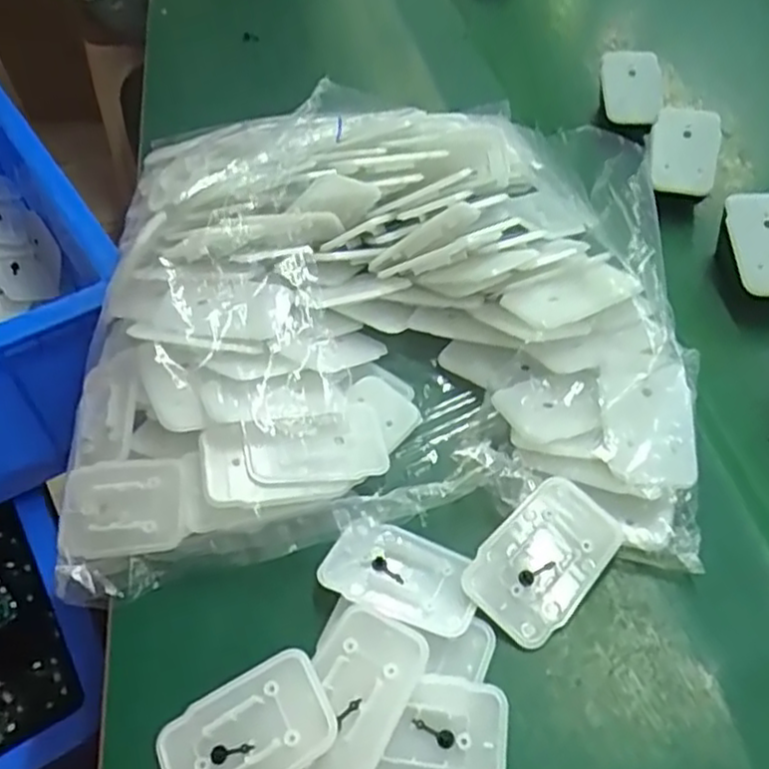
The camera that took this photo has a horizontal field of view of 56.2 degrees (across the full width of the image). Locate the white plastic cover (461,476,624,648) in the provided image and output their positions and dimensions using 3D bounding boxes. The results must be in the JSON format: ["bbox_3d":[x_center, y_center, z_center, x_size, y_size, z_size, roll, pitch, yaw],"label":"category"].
[{"bbox_3d":[0.069,0.076,0.313,0.046,0.006,0.068,39,78,11],"label":"white plastic cover"}]

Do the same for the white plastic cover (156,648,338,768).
[{"bbox_3d":[-0.054,0.138,0.280,0.068,0.006,0.044,-29,57,-4],"label":"white plastic cover"}]

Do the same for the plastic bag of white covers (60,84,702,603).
[{"bbox_3d":[-0.007,-0.049,0.370,0.297,0.079,0.274,-2,51,1],"label":"plastic bag of white covers"}]

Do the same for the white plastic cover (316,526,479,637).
[{"bbox_3d":[0.008,0.084,0.319,0.068,0.008,0.039,19,54,17],"label":"white plastic cover"}]

